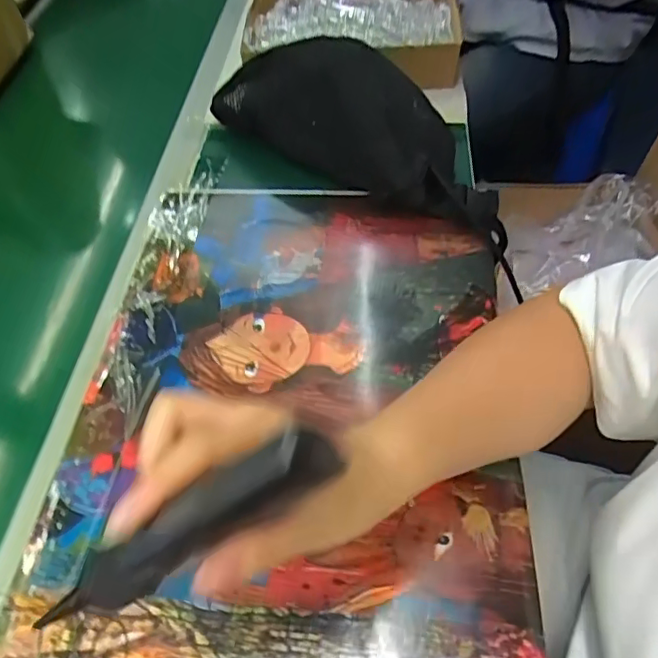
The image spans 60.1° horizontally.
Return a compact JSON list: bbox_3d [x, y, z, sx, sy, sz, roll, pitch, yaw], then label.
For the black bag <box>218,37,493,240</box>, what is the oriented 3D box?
[{"bbox_3d":[0.029,-0.219,0.583,0.326,0.104,0.110,35,62,26],"label":"black bag"}]

